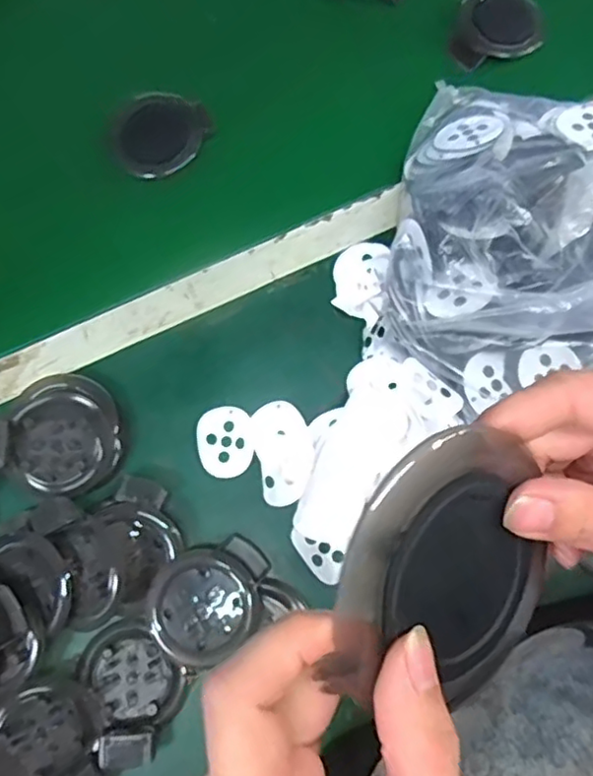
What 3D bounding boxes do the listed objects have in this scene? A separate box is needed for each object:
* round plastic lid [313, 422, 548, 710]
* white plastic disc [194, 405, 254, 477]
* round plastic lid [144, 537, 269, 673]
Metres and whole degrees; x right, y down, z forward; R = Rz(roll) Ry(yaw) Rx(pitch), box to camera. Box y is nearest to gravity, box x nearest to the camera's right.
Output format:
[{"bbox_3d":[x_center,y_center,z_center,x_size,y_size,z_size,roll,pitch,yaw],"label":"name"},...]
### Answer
[{"bbox_3d":[0.051,0.054,0.189,0.089,0.008,0.080,23,85,-35],"label":"round plastic lid"},{"bbox_3d":[-0.063,0.048,0.560,0.050,0.004,0.062,-12,78,-3],"label":"white plastic disc"},{"bbox_3d":[-0.069,0.173,0.517,0.103,0.019,0.084,-35,80,-7],"label":"round plastic lid"}]

